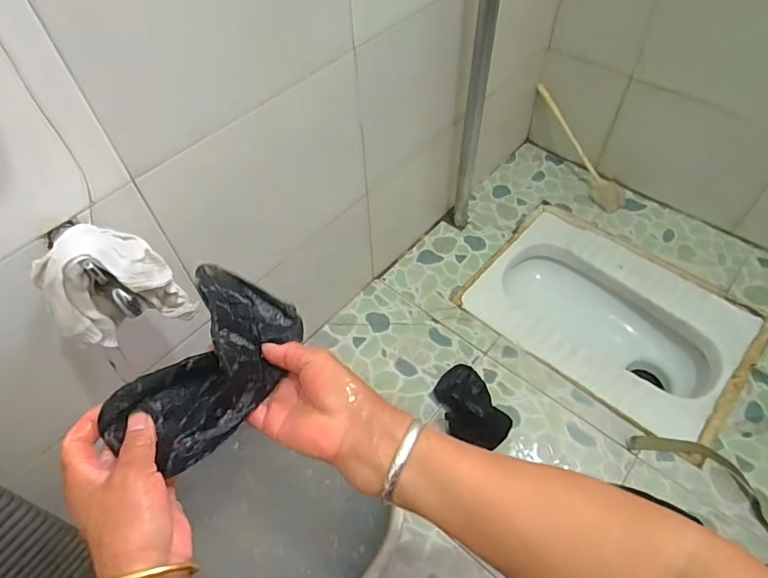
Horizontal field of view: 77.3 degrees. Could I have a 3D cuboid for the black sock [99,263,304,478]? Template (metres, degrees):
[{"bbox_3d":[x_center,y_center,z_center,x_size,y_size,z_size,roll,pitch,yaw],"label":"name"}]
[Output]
[{"bbox_3d":[-0.132,0.052,0.366,0.087,0.052,0.156,19,55,15],"label":"black sock"}]

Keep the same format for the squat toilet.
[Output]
[{"bbox_3d":[0.455,0.091,1.047,0.502,0.157,0.389,36,63,25],"label":"squat toilet"}]

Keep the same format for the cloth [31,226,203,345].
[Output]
[{"bbox_3d":[-0.234,0.000,0.416,0.093,0.112,0.044,-39,61,-23],"label":"cloth"}]

